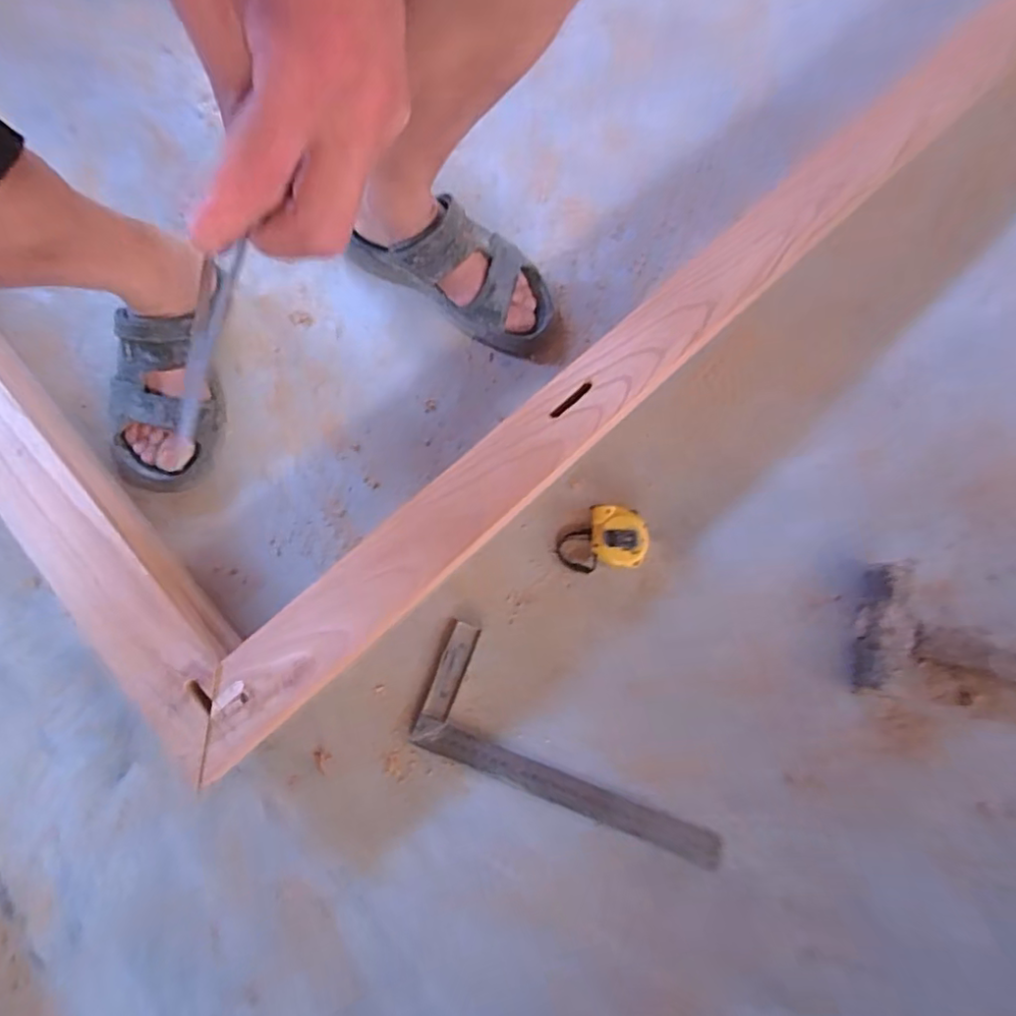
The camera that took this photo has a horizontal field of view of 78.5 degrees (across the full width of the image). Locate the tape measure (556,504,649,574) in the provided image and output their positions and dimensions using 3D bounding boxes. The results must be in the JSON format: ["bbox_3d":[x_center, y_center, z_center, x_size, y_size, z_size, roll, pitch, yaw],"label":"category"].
[{"bbox_3d":[0.096,0.030,0.632,0.086,0.037,0.064,-3,73,-2],"label":"tape measure"}]

